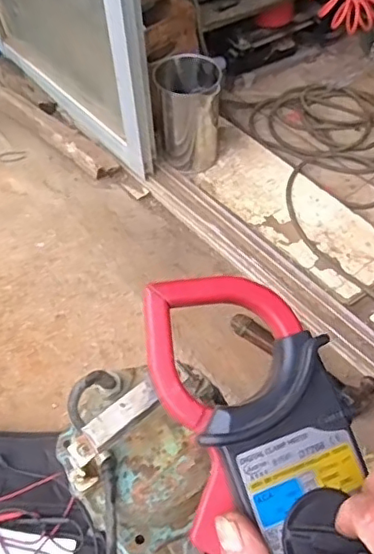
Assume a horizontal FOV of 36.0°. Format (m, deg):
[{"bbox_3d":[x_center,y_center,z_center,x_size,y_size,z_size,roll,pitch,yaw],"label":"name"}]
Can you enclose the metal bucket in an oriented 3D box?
[{"bbox_3d":[0.004,-0.362,1.277,0.132,0.214,0.126,1,51,-1],"label":"metal bucket"}]

